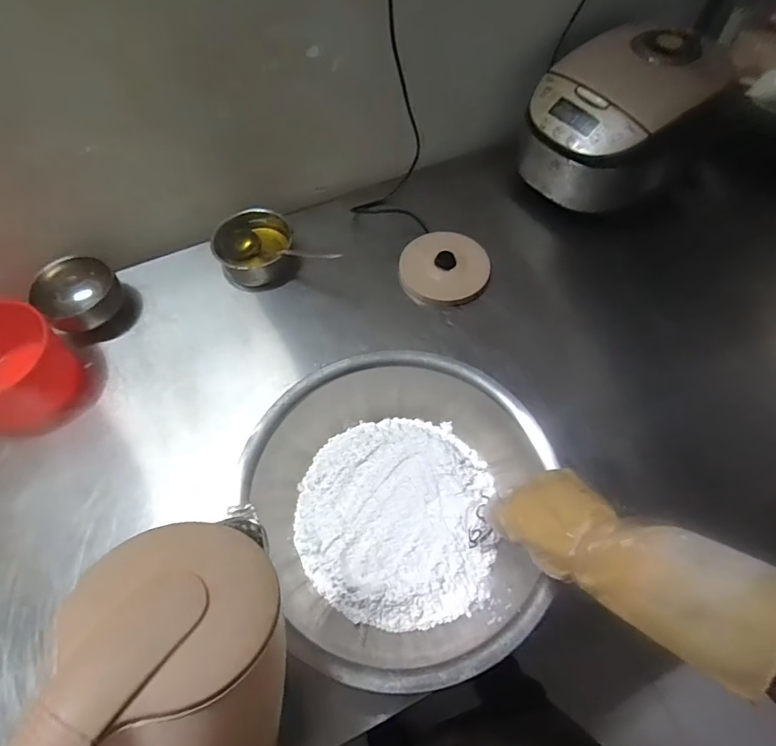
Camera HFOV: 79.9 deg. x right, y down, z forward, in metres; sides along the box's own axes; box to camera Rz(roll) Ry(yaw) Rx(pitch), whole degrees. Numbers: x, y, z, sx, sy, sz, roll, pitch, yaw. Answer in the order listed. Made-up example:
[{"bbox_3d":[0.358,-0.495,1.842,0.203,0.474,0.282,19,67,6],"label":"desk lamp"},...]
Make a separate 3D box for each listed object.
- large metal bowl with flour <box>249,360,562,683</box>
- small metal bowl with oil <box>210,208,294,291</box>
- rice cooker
[{"bbox_3d":[0.016,0.148,0.575,0.337,0.108,0.381,-25,62,-13],"label":"large metal bowl with flour"},{"bbox_3d":[-0.235,-0.216,0.819,0.132,0.077,0.123,-1,59,1],"label":"small metal bowl with oil"},{"bbox_3d":[0.415,-0.453,0.856,0.312,0.232,0.200,-26,62,-14],"label":"rice cooker"}]

